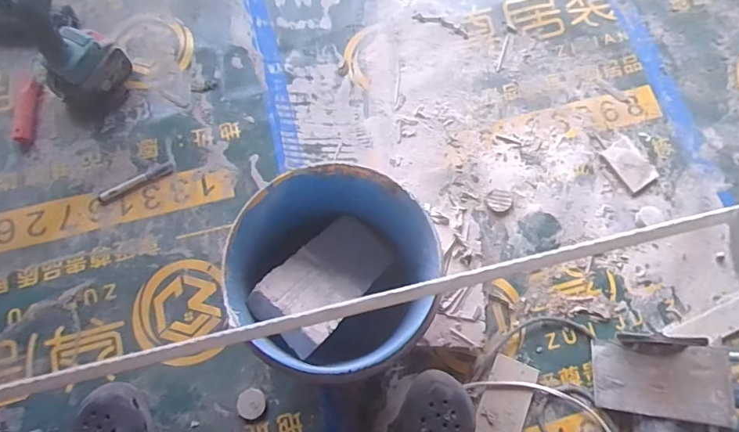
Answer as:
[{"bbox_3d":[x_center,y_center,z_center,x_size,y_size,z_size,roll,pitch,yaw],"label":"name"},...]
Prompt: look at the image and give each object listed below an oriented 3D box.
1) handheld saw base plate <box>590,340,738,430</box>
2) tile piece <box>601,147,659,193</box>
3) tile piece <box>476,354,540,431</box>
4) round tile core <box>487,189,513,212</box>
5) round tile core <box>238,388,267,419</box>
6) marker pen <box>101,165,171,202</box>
[{"bbox_3d":[0.395,0.226,0.628,0.008,0.168,0.094,16,71,-36],"label":"handheld saw base plate"},{"bbox_3d":[0.457,-0.090,0.796,0.057,0.012,0.089,-36,78,-9],"label":"tile piece"},{"bbox_3d":[0.200,0.291,0.681,0.068,0.009,0.149,23,76,6],"label":"tile piece"},{"bbox_3d":[0.219,-0.025,0.767,0.042,0.006,0.037,10,75,3],"label":"round tile core"},{"bbox_3d":[-0.175,0.279,0.675,0.040,0.012,0.042,0,75,0],"label":"round tile core"},{"bbox_3d":[-0.393,-0.057,0.770,0.123,0.013,0.016,-30,77,-20],"label":"marker pen"}]

